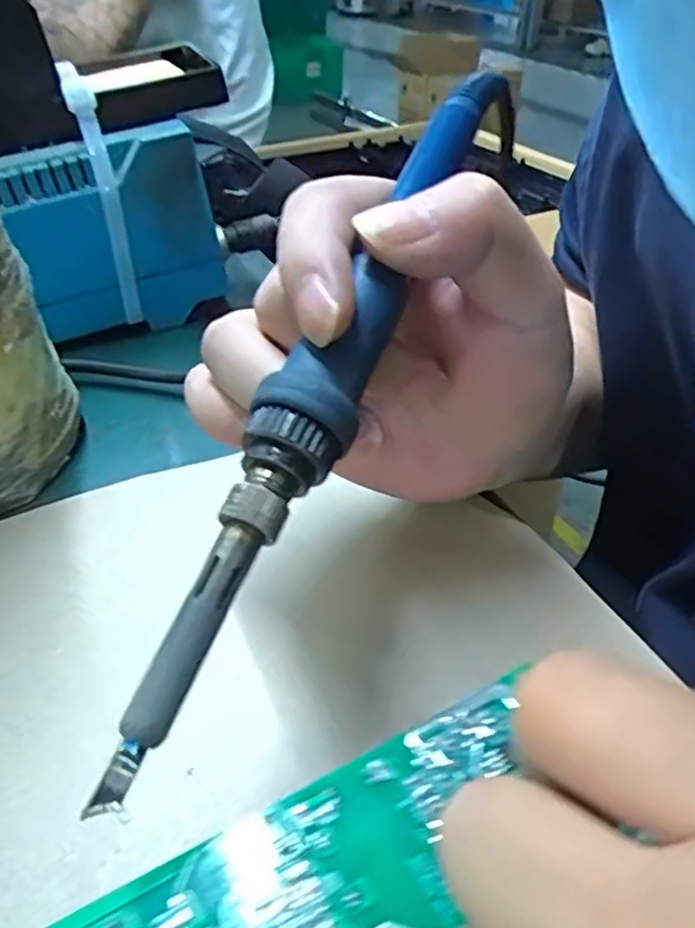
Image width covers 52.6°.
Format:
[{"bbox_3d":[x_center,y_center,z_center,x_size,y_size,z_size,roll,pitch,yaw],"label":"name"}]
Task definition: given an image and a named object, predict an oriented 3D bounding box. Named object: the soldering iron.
[{"bbox_3d":[-0.001,-0.027,0.155,0.016,0.014,0.198,17,65,20],"label":"soldering iron"}]

